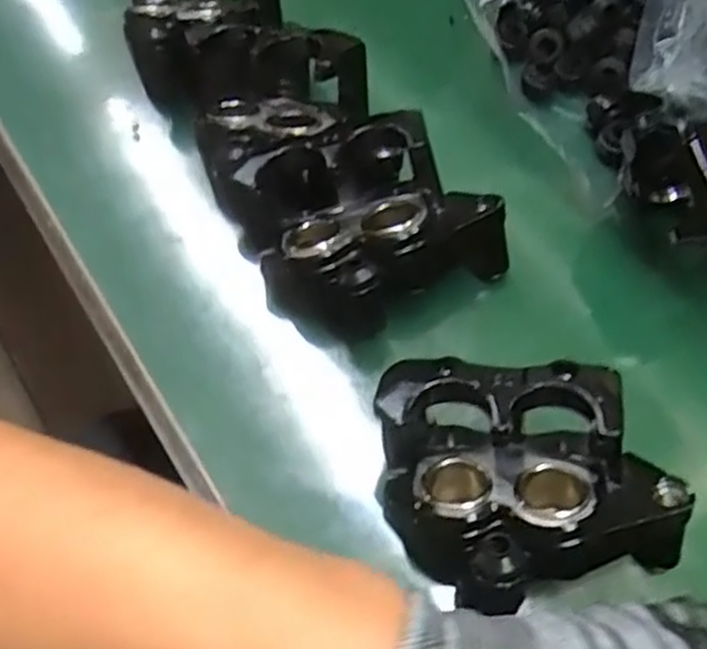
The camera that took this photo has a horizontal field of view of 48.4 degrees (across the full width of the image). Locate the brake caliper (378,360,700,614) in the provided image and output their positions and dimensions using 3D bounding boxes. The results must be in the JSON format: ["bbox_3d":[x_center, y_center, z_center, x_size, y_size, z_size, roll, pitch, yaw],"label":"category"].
[{"bbox_3d":[0.062,0.054,0.272,0.104,0.047,0.079,-2,61,1],"label":"brake caliper"}]

